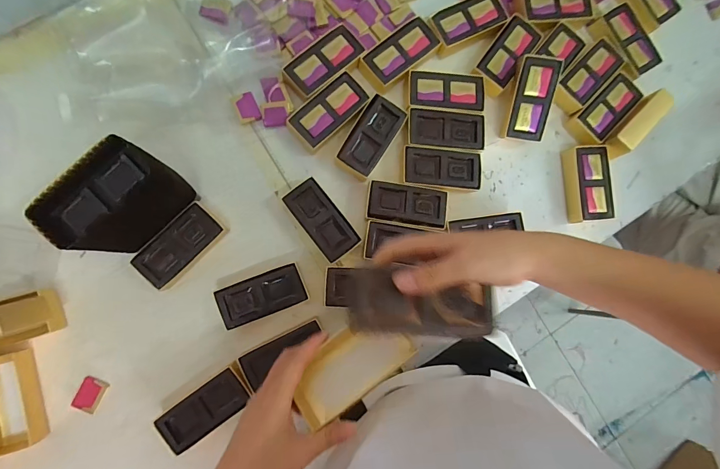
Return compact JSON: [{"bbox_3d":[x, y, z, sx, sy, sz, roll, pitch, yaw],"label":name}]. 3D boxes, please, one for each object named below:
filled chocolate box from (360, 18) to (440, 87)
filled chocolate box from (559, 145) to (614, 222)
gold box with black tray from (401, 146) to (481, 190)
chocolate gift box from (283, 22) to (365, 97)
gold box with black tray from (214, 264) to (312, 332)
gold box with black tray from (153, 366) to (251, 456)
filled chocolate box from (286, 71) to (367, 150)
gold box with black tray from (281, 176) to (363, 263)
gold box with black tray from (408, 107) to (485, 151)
[{"bbox_3d":[0.057,-0.264,0.523,0.125,0.031,0.055,-40,92,-7],"label":"filled chocolate box"},{"bbox_3d":[0.355,-0.078,0.545,0.060,0.031,0.114,-3,87,-7],"label":"filled chocolate box"},{"bbox_3d":[0.119,-0.096,0.519,0.115,0.031,0.057,5,87,-6],"label":"gold box with black tray"},{"bbox_3d":[-0.051,-0.247,0.508,0.116,0.024,0.057,-42,92,-7],"label":"chocolate gift box"},{"bbox_3d":[-0.132,0.082,0.478,0.112,0.027,0.056,-21,90,-7],"label":"gold box with black tray"},{"bbox_3d":[-0.201,0.226,0.461,0.114,0.030,0.055,-34,91,-7],"label":"gold box with black tray"},{"bbox_3d":[-0.044,-0.175,0.505,0.114,0.027,0.057,-43,92,-7],"label":"filled chocolate box"},{"bbox_3d":[-0.054,-0.019,0.493,0.054,0.031,0.112,-37,92,-7],"label":"gold box with black tray"},{"bbox_3d":[0.126,-0.155,0.524,0.114,0.029,0.057,4,87,-6],"label":"gold box with black tray"}]

